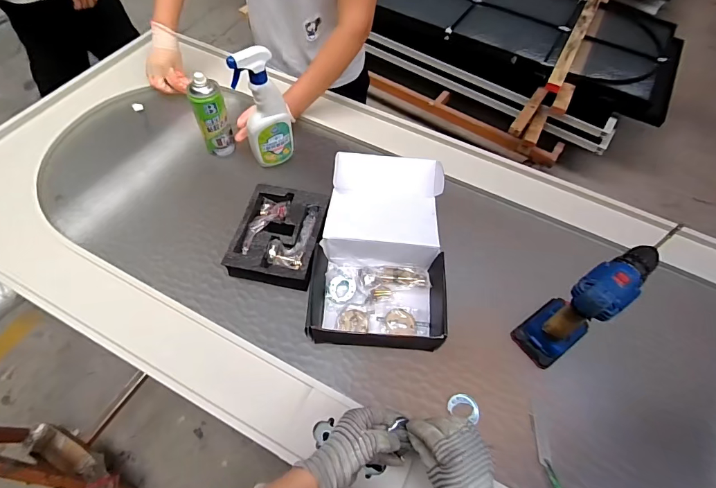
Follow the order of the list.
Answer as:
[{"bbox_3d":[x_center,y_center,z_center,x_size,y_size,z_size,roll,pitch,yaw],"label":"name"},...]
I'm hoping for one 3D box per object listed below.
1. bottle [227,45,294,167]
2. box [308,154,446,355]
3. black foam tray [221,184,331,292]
[{"bbox_3d":[-0.185,-0.264,0.771,0.087,0.244,0.054,-39,67,-21],"label":"bottle"},{"bbox_3d":[0.042,-0.003,0.729,0.219,0.064,0.388,5,59,1],"label":"box"},{"bbox_3d":[-0.145,-0.015,0.737,0.156,0.051,0.193,12,60,5],"label":"black foam tray"}]

